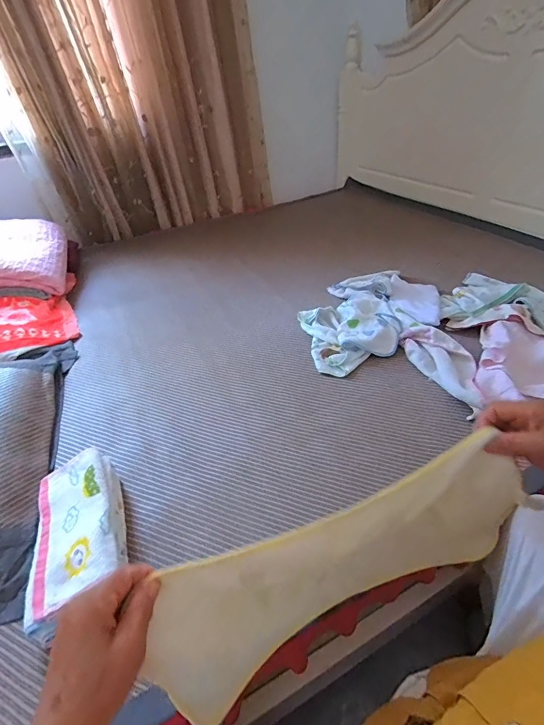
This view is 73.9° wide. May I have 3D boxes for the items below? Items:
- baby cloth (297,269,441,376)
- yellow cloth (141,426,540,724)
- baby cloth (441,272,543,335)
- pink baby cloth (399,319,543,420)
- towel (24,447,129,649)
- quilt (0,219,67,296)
[{"bbox_3d":[0.269,-0.153,1.066,0.497,0.070,0.344,-25,43,-22],"label":"baby cloth"},{"bbox_3d":[0.091,0.241,0.411,0.436,0.228,0.066,-18,41,-15],"label":"yellow cloth"},{"bbox_3d":[0.686,-0.162,1.014,0.374,0.053,0.275,16,44,24],"label":"baby cloth"},{"bbox_3d":[0.533,-0.008,0.841,0.367,0.052,0.293,-9,39,-3],"label":"pink baby cloth"},{"bbox_3d":[-0.310,0.281,0.589,0.126,0.097,0.266,-18,41,-15],"label":"towel"},{"bbox_3d":[-0.963,-0.389,1.326,0.350,0.163,0.452,-16,40,-13],"label":"quilt"}]

